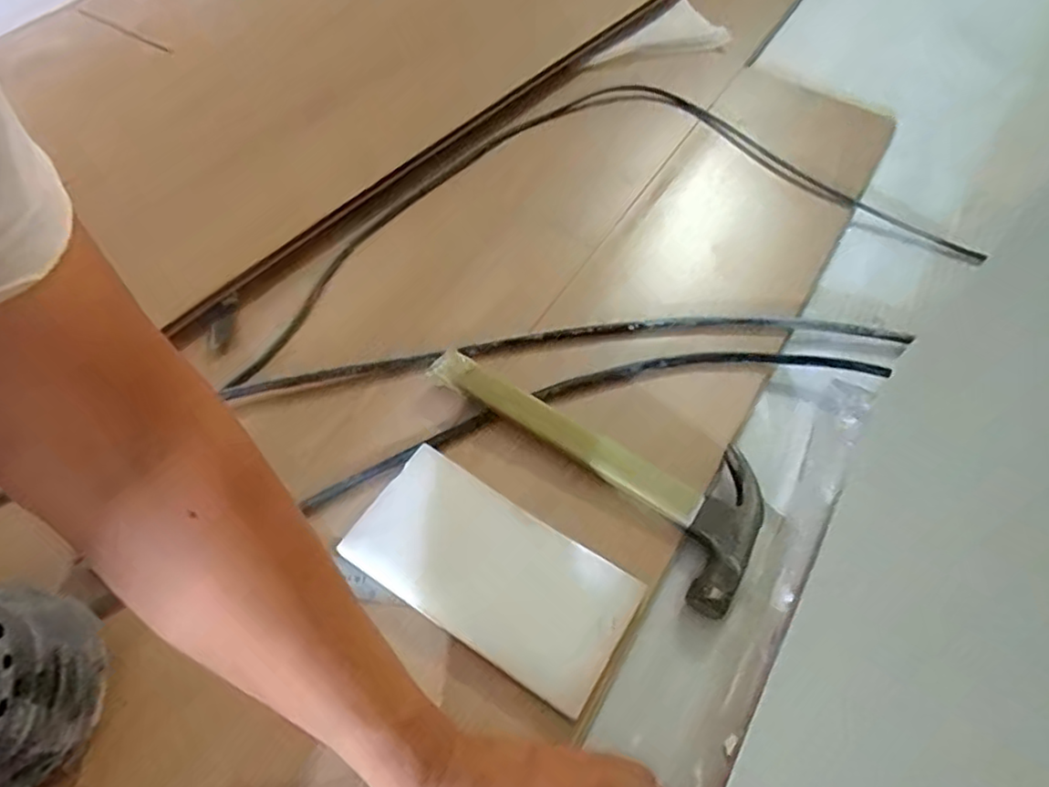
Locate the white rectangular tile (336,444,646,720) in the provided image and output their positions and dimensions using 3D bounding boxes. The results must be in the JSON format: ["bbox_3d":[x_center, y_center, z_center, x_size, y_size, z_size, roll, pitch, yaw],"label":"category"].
[{"bbox_3d":[-0.025,0.128,0.471,0.200,0.007,0.100,31,69,14],"label":"white rectangular tile"}]

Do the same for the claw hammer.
[{"bbox_3d":[0.066,0.036,0.529,0.289,0.031,0.112,39,64,21],"label":"claw hammer"}]

